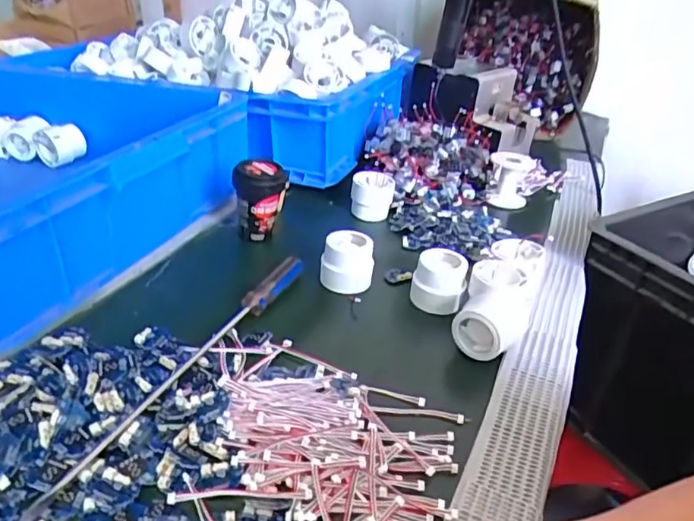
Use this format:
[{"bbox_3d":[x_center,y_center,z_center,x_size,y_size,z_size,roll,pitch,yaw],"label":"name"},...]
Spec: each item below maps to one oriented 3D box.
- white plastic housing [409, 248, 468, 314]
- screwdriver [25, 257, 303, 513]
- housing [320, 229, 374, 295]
[{"bbox_3d":[0.092,0.024,0.563,0.052,0.058,0.050,10,31,7],"label":"white plastic housing"},{"bbox_3d":[-0.116,0.072,0.469,0.024,0.015,0.330,16,33,16],"label":"screwdriver"},{"bbox_3d":[0.001,0.004,0.579,0.052,0.059,0.044,7,31,2],"label":"housing"}]

